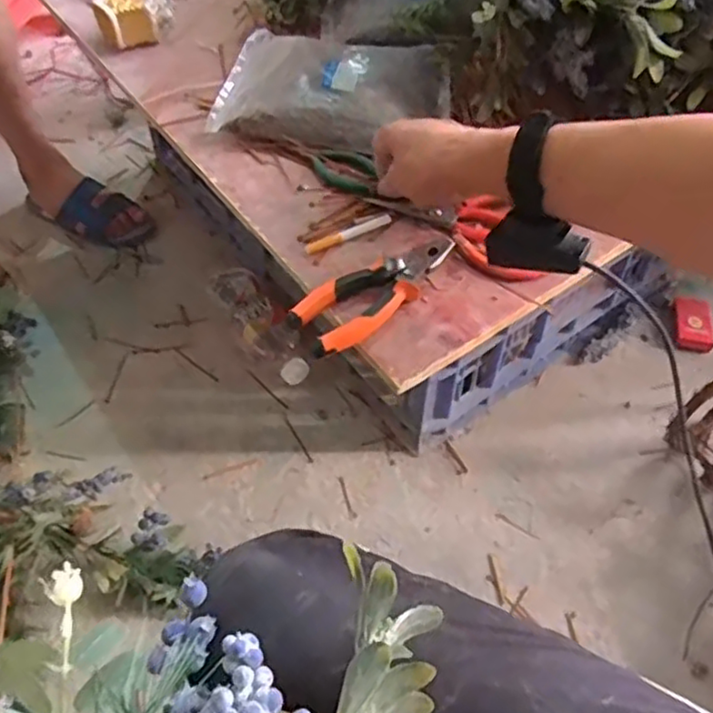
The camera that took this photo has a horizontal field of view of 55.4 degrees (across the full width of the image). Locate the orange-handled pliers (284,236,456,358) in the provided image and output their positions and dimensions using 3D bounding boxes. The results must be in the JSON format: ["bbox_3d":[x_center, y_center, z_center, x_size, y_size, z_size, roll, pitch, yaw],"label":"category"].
[{"bbox_3d":[0.017,-0.057,0.569,0.155,0.033,0.058,-34,62,-22],"label":"orange-handled pliers"}]

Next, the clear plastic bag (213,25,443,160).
[{"bbox_3d":[-0.021,-0.276,0.705,0.226,0.045,0.158,12,55,8],"label":"clear plastic bag"}]

